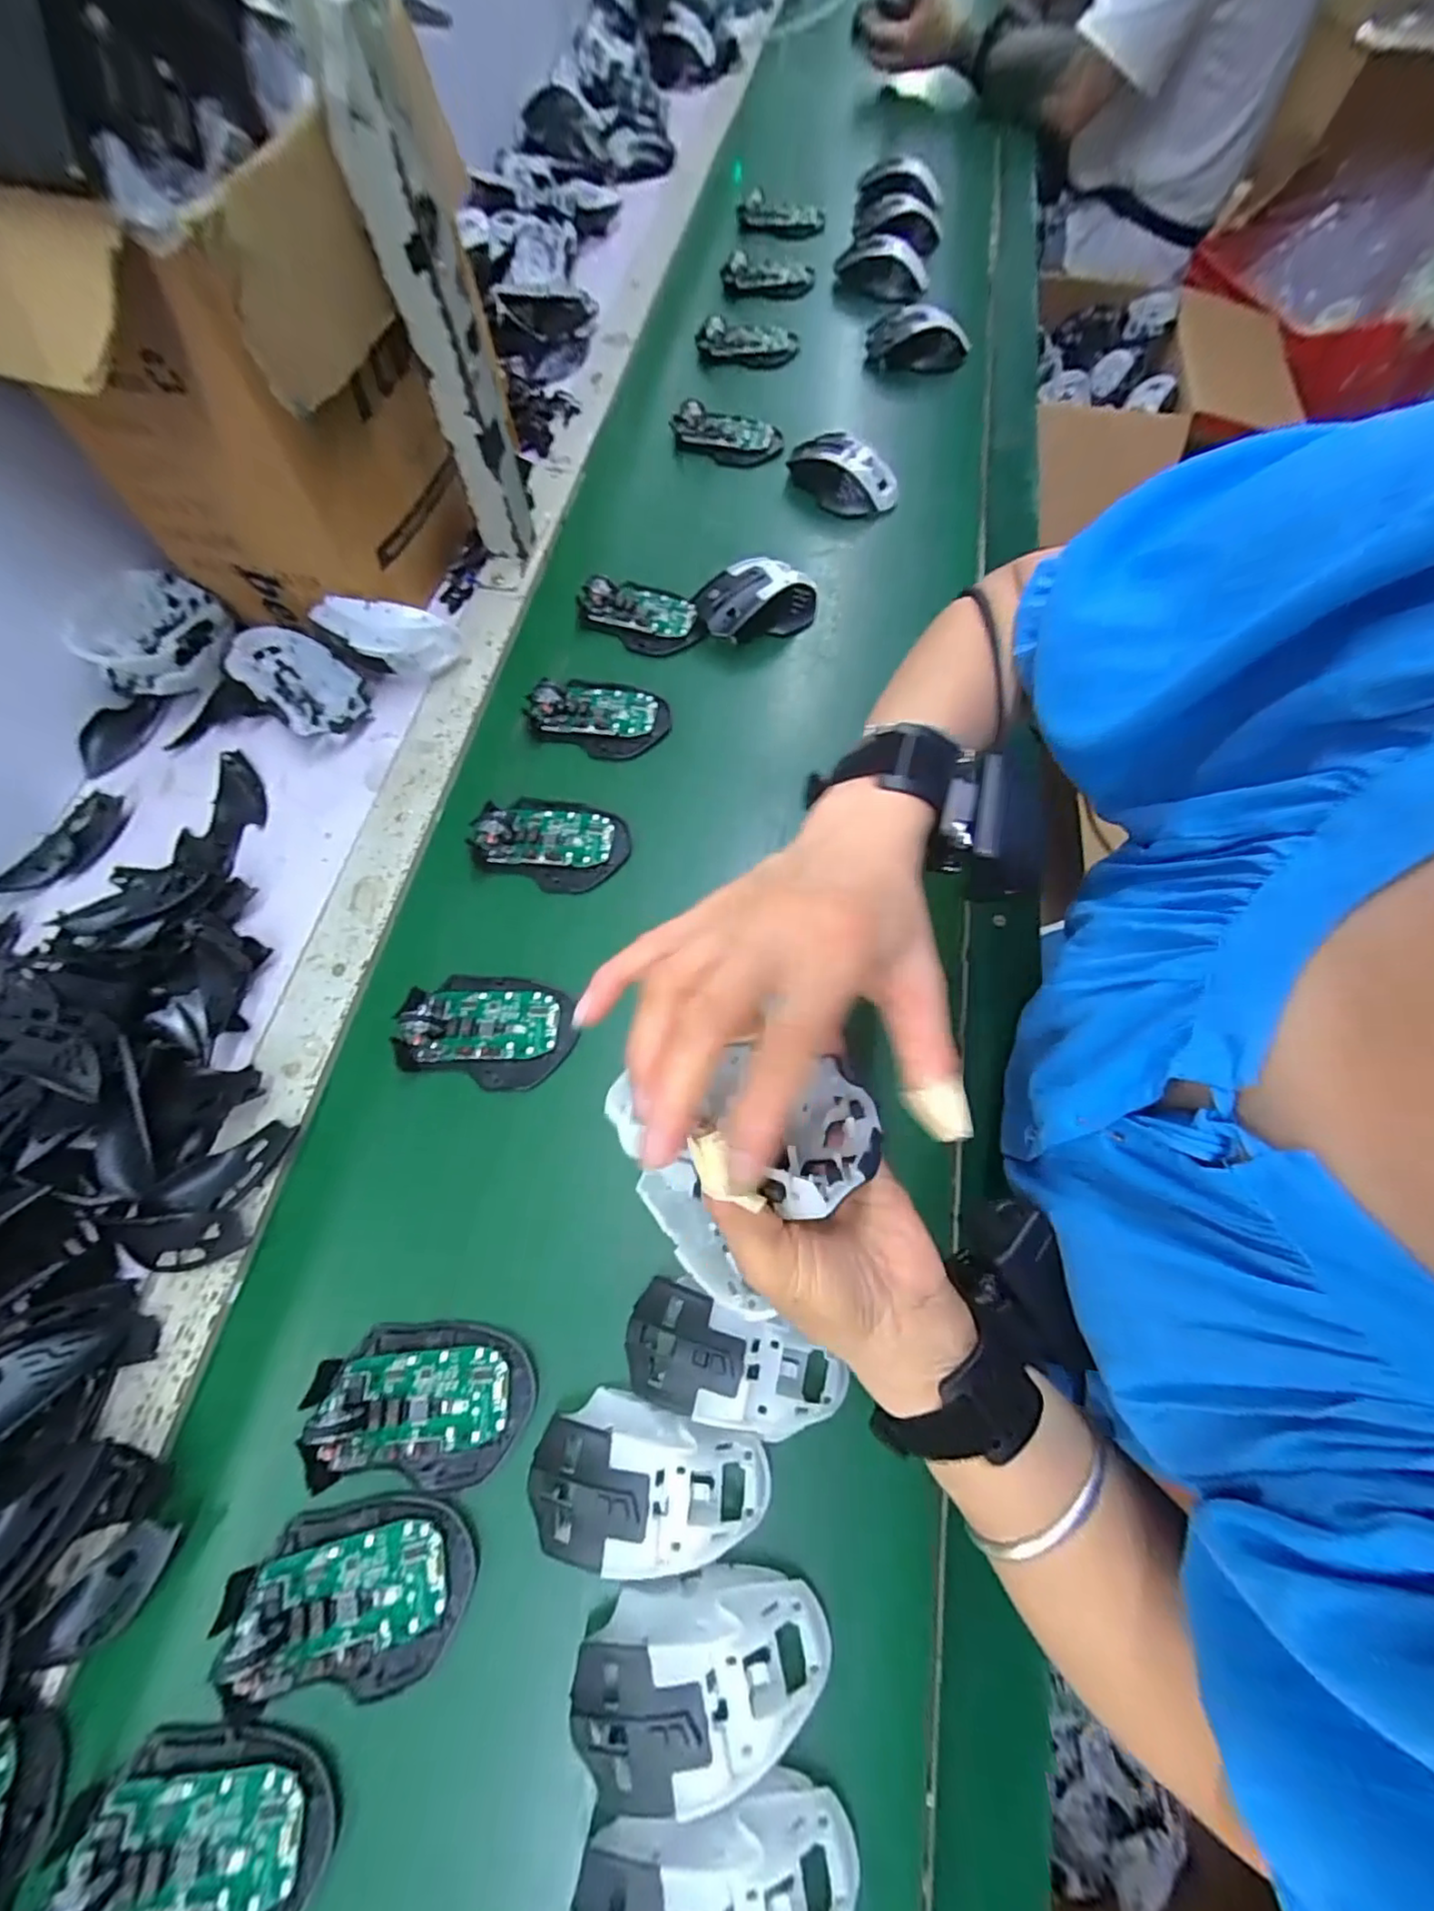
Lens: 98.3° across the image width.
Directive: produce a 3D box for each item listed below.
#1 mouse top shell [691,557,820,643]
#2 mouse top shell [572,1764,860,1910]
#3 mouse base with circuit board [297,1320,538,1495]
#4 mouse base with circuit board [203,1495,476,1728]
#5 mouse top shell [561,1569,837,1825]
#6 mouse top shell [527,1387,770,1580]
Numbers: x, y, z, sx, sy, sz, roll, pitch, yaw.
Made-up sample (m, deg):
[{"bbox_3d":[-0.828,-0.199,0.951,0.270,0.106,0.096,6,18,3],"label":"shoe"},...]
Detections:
[{"bbox_3d":[0.040,-0.310,0.537,0.110,0.040,0.057,-21,69,-7],"label":"mouse top shell"},{"bbox_3d":[-0.001,0.386,0.255,0.118,0.039,0.068,-19,68,-7],"label":"mouse top shell"},{"bbox_3d":[-0.157,0.234,0.320,0.112,0.025,0.071,3,68,2],"label":"mouse base with circuit board"},{"bbox_3d":[-0.178,0.309,0.292,0.113,0.020,0.072,-7,68,-2],"label":"mouse base with circuit board"},{"bbox_3d":[-0.007,0.321,0.277,0.115,0.033,0.063,-15,68,-5],"label":"mouse top shell"},{"bbox_3d":[-0.033,0.258,0.303,0.114,0.031,0.063,4,68,3],"label":"mouse top shell"}]

